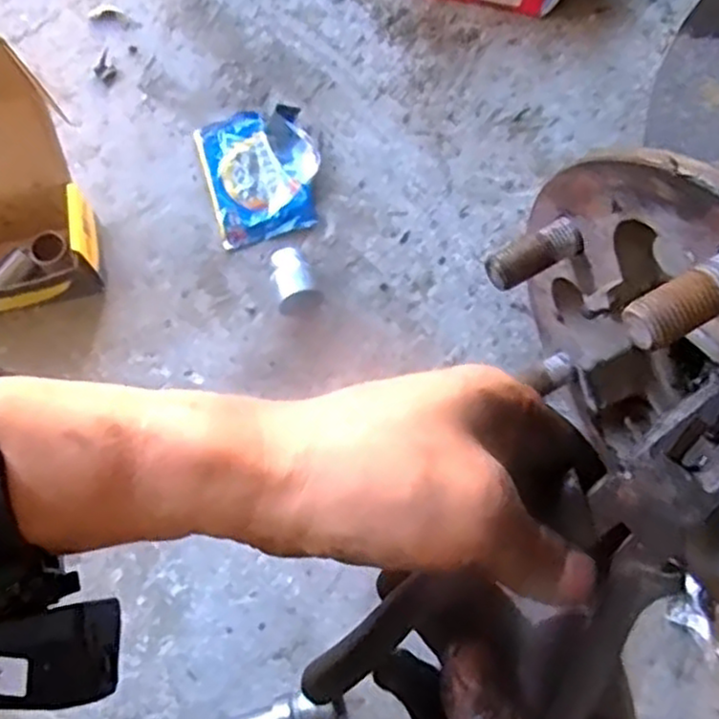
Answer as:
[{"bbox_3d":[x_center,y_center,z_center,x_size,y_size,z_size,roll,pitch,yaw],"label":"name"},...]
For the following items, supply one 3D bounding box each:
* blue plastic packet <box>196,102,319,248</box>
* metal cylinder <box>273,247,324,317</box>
[{"bbox_3d":[-0.086,-0.166,0.661,0.098,0.015,0.123,-17,75,-4],"label":"blue plastic packet"},{"bbox_3d":[-0.053,-0.062,0.616,0.034,0.031,0.055,-19,75,-4],"label":"metal cylinder"}]

